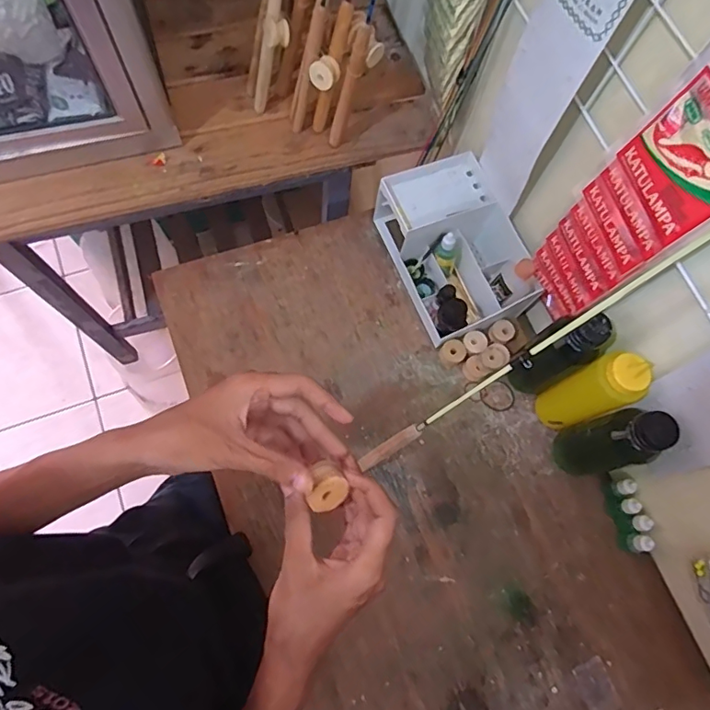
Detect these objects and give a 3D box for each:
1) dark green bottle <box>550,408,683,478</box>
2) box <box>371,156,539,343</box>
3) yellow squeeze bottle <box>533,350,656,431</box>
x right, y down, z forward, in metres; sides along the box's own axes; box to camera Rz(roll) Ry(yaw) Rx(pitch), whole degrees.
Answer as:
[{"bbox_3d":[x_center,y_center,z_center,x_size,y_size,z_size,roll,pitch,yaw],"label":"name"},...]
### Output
[{"bbox_3d":[0.302,0.104,0.612,0.063,0.184,0.067,2,72,-5],"label":"dark green bottle"},{"bbox_3d":[0.150,-0.152,0.739,0.161,0.103,0.240,-21,75,-11],"label":"box"},{"bbox_3d":[0.286,0.050,0.632,0.057,0.191,0.060,2,72,-5],"label":"yellow squeeze bottle"}]

